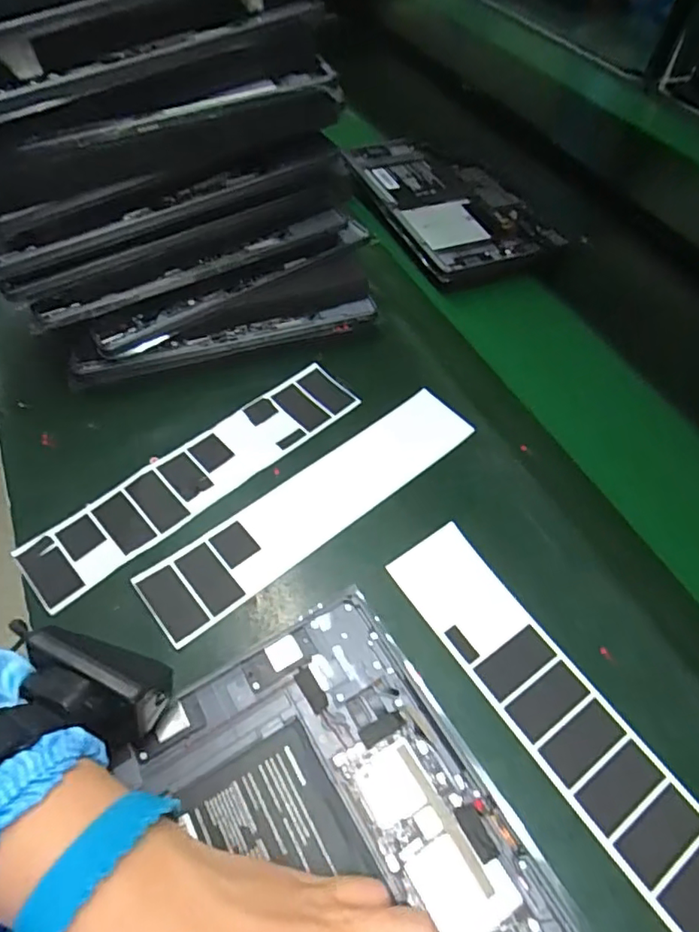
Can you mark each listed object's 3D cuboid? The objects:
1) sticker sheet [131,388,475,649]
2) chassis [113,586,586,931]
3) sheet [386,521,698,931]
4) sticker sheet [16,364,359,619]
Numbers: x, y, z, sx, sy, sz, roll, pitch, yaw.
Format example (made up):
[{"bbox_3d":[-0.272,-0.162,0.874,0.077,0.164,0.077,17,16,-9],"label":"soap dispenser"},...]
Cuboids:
[{"bbox_3d":[-0.021,0.025,0.410,0.270,0.005,0.057,-34,65,-24],"label":"sticker sheet"},{"bbox_3d":[0.008,0.210,0.250,0.167,0.017,0.273,-27,60,-18],"label":"chassis"},{"bbox_3d":[0.125,0.146,0.322,0.058,0.009,0.265,-28,60,-21],"label":"sheet"},{"bbox_3d":[-0.109,0.004,0.417,0.265,0.006,0.054,-37,65,-24],"label":"sticker sheet"}]

